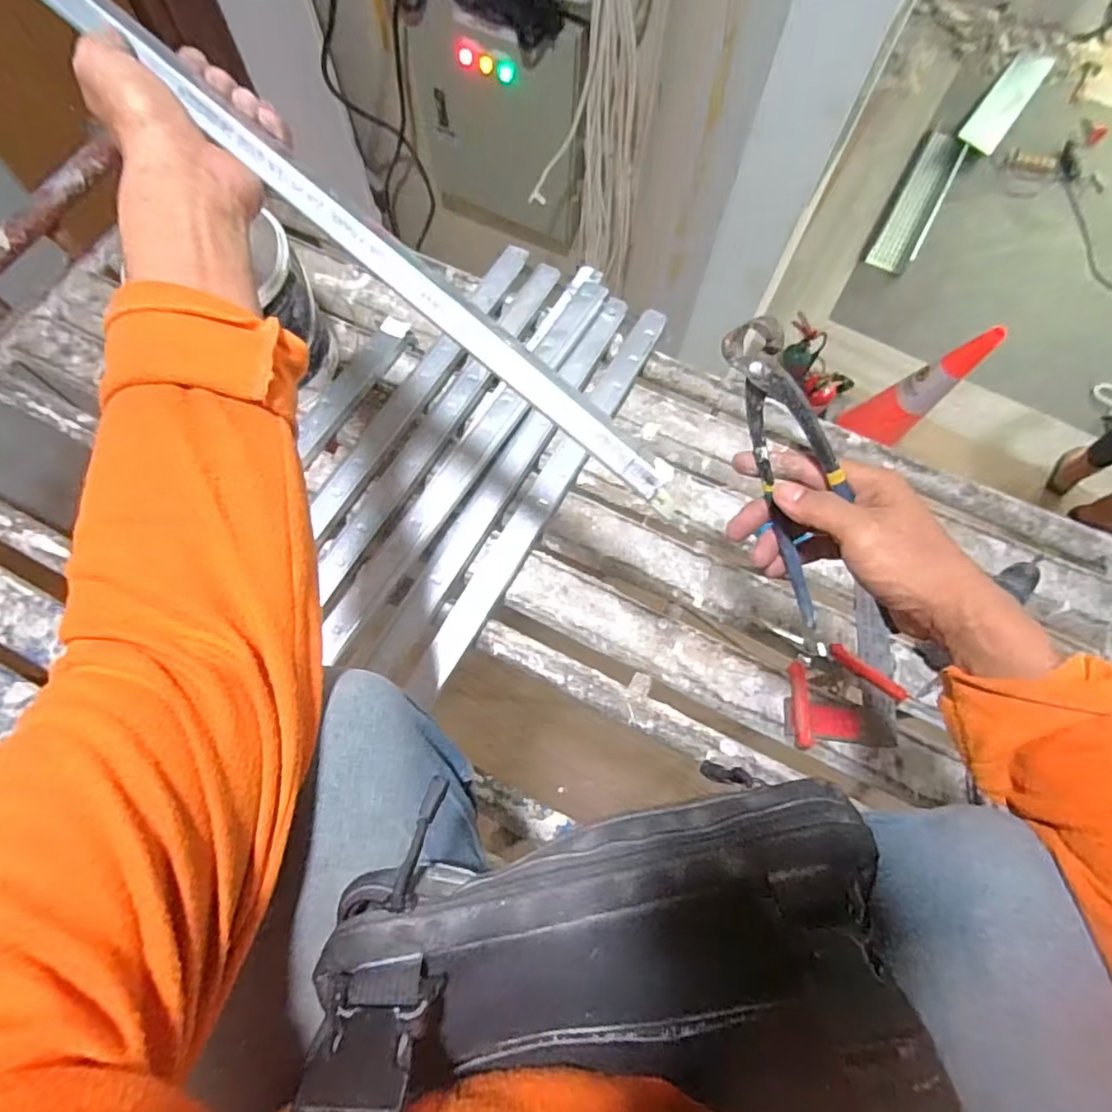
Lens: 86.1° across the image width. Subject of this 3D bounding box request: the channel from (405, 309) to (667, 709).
[{"bbox_3d":[-0.008,-0.087,0.776,0.050,0.037,0.611,27,72,8],"label":"channel"}]

